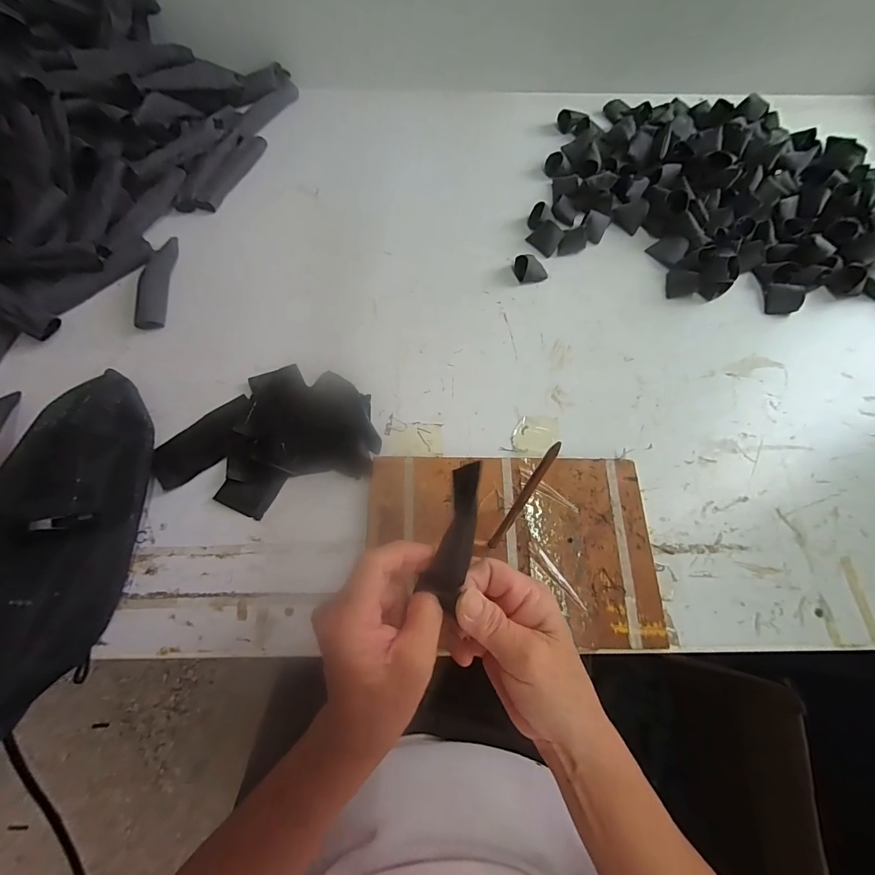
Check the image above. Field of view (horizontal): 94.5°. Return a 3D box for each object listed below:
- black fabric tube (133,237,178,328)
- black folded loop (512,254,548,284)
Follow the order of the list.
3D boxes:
[{"bbox_3d":[-0.348,-0.195,0.502,0.031,0.016,0.139,-7,67,-3],"label":"black fabric tube"},{"bbox_3d":[0.120,-0.217,0.522,0.045,0.026,0.026,16,68,7],"label":"black folded loop"}]

